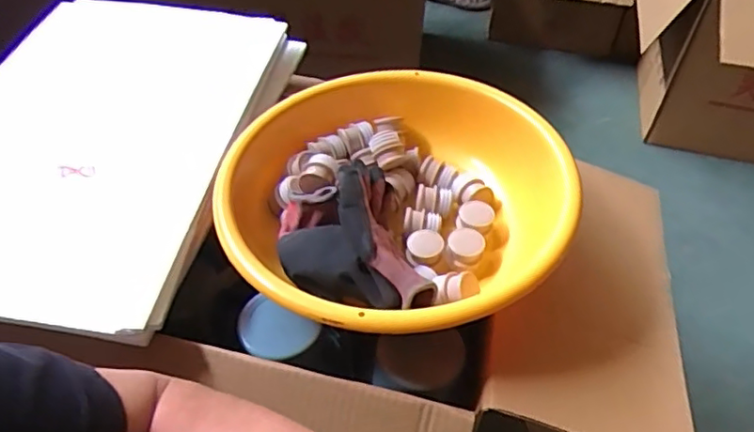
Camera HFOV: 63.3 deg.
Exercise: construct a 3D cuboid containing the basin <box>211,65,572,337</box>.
[{"bbox_3d":[0.013,-0.018,0.665,0.338,0.102,0.355,2,45,-2],"label":"basin"}]

